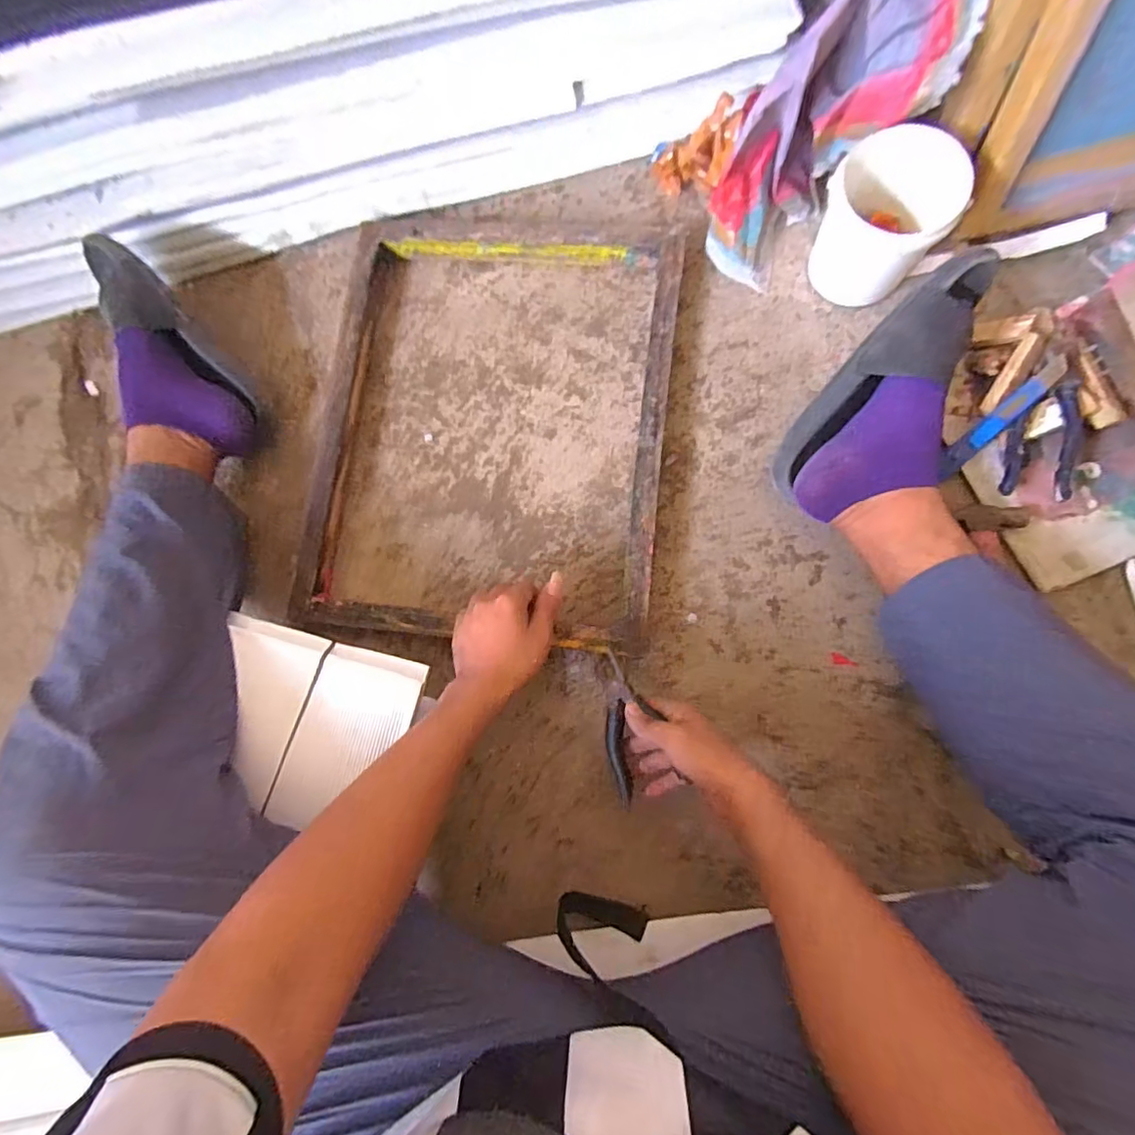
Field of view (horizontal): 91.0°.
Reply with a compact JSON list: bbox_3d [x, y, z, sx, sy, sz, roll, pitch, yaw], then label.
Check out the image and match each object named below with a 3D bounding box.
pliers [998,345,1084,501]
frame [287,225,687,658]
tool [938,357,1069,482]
[{"bbox_3d":[0.506,-0.143,0.582,0.070,0.035,0.148,15,83,7],"label":"pliers"},{"bbox_3d":[-0.085,-0.160,0.644,0.393,0.050,0.483,6,85,6],"label":"frame"},{"bbox_3d":[0.458,-0.157,0.592,0.022,0.012,0.151,46,108,8],"label":"tool"}]

